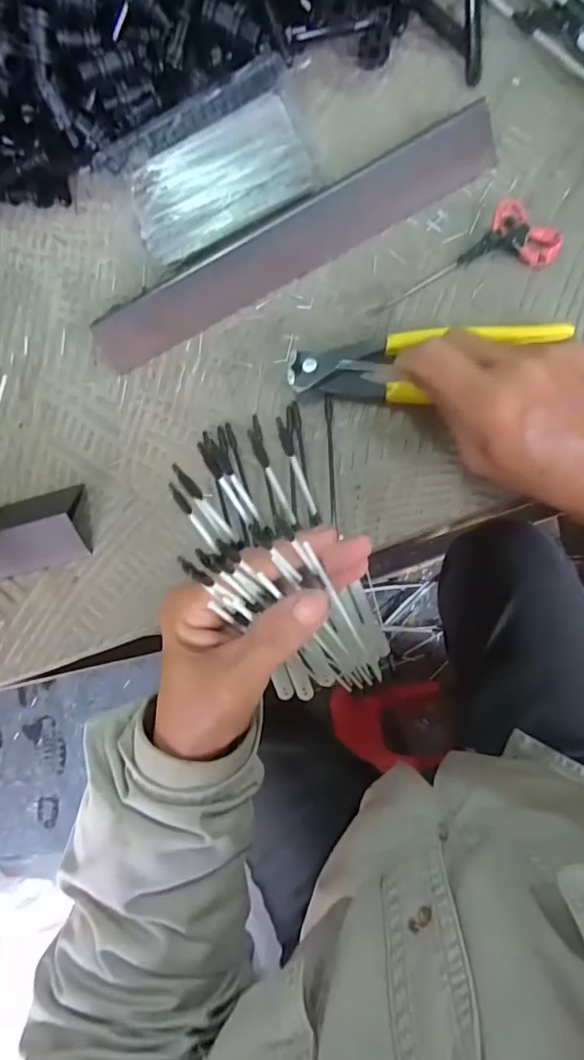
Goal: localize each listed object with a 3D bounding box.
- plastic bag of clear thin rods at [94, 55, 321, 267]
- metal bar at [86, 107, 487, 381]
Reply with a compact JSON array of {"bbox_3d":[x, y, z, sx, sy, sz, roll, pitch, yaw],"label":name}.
[{"bbox_3d":[-0.054,-0.248,0.361,0.135,0.021,0.096,-22,78,8],"label":"plastic bag of clear thin rods"},{"bbox_3d":[-0.002,-0.187,0.339,0.279,0.020,0.033,-26,78,7],"label":"metal bar"}]

